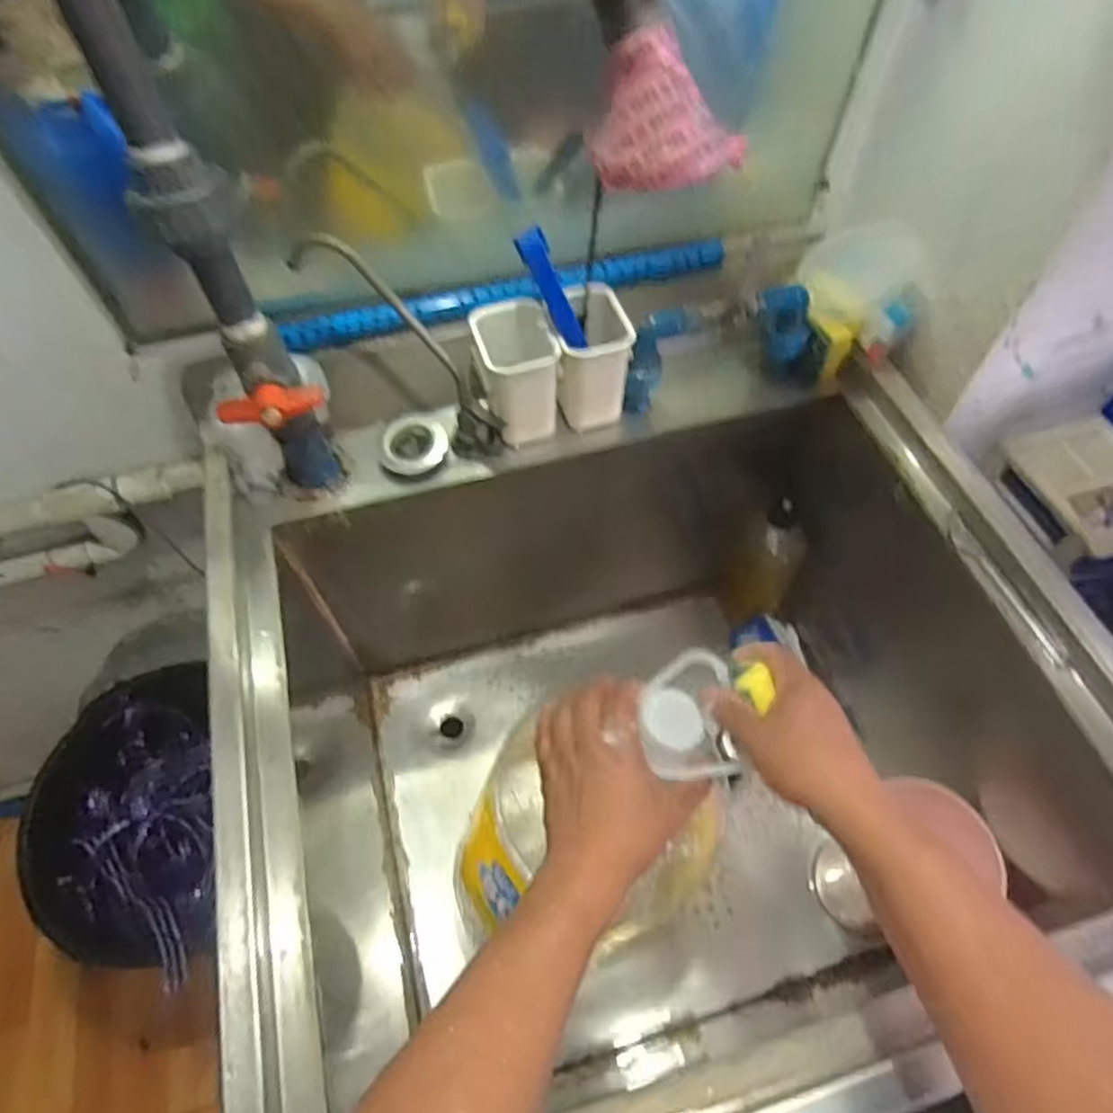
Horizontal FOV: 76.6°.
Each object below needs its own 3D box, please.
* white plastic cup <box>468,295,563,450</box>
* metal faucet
[{"bbox_3d":[-0.041,-0.182,0.701,0.077,0.113,0.084,-15,59,-8],"label":"white plastic cup"},{"bbox_3d":[-0.133,-0.182,0.642,0.055,0.256,0.033,-5,53,32],"label":"metal faucet"}]

